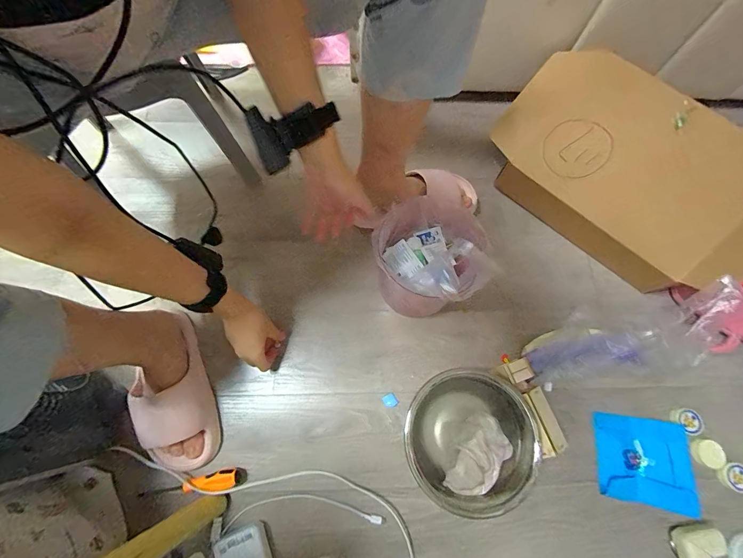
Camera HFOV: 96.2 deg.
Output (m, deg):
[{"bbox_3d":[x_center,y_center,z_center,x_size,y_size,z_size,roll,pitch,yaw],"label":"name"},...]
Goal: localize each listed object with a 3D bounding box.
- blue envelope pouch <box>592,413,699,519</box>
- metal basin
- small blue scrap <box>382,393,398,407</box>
[{"bbox_3d":[0.435,0.291,0.538,0.130,0.036,0.131,9,69,3],"label":"blue envelope pouch"},{"bbox_3d":[0.150,0.240,0.521,0.196,0.070,0.191,2,73,-1],"label":"metal basin"},{"bbox_3d":[0.031,0.206,0.563,0.022,0.004,0.023,-28,75,-9],"label":"small blue scrap"}]

